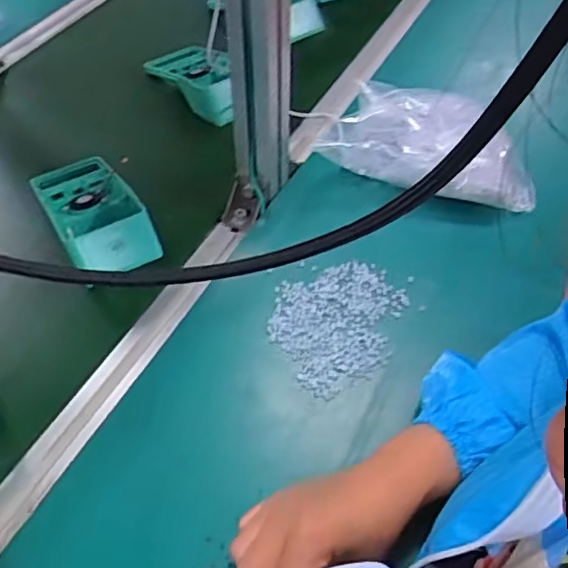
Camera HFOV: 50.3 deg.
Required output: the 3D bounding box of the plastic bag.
[{"bbox_3d":[0.157,-0.148,0.647,0.225,0.073,0.107,16,54,12],"label":"plastic bag"}]

